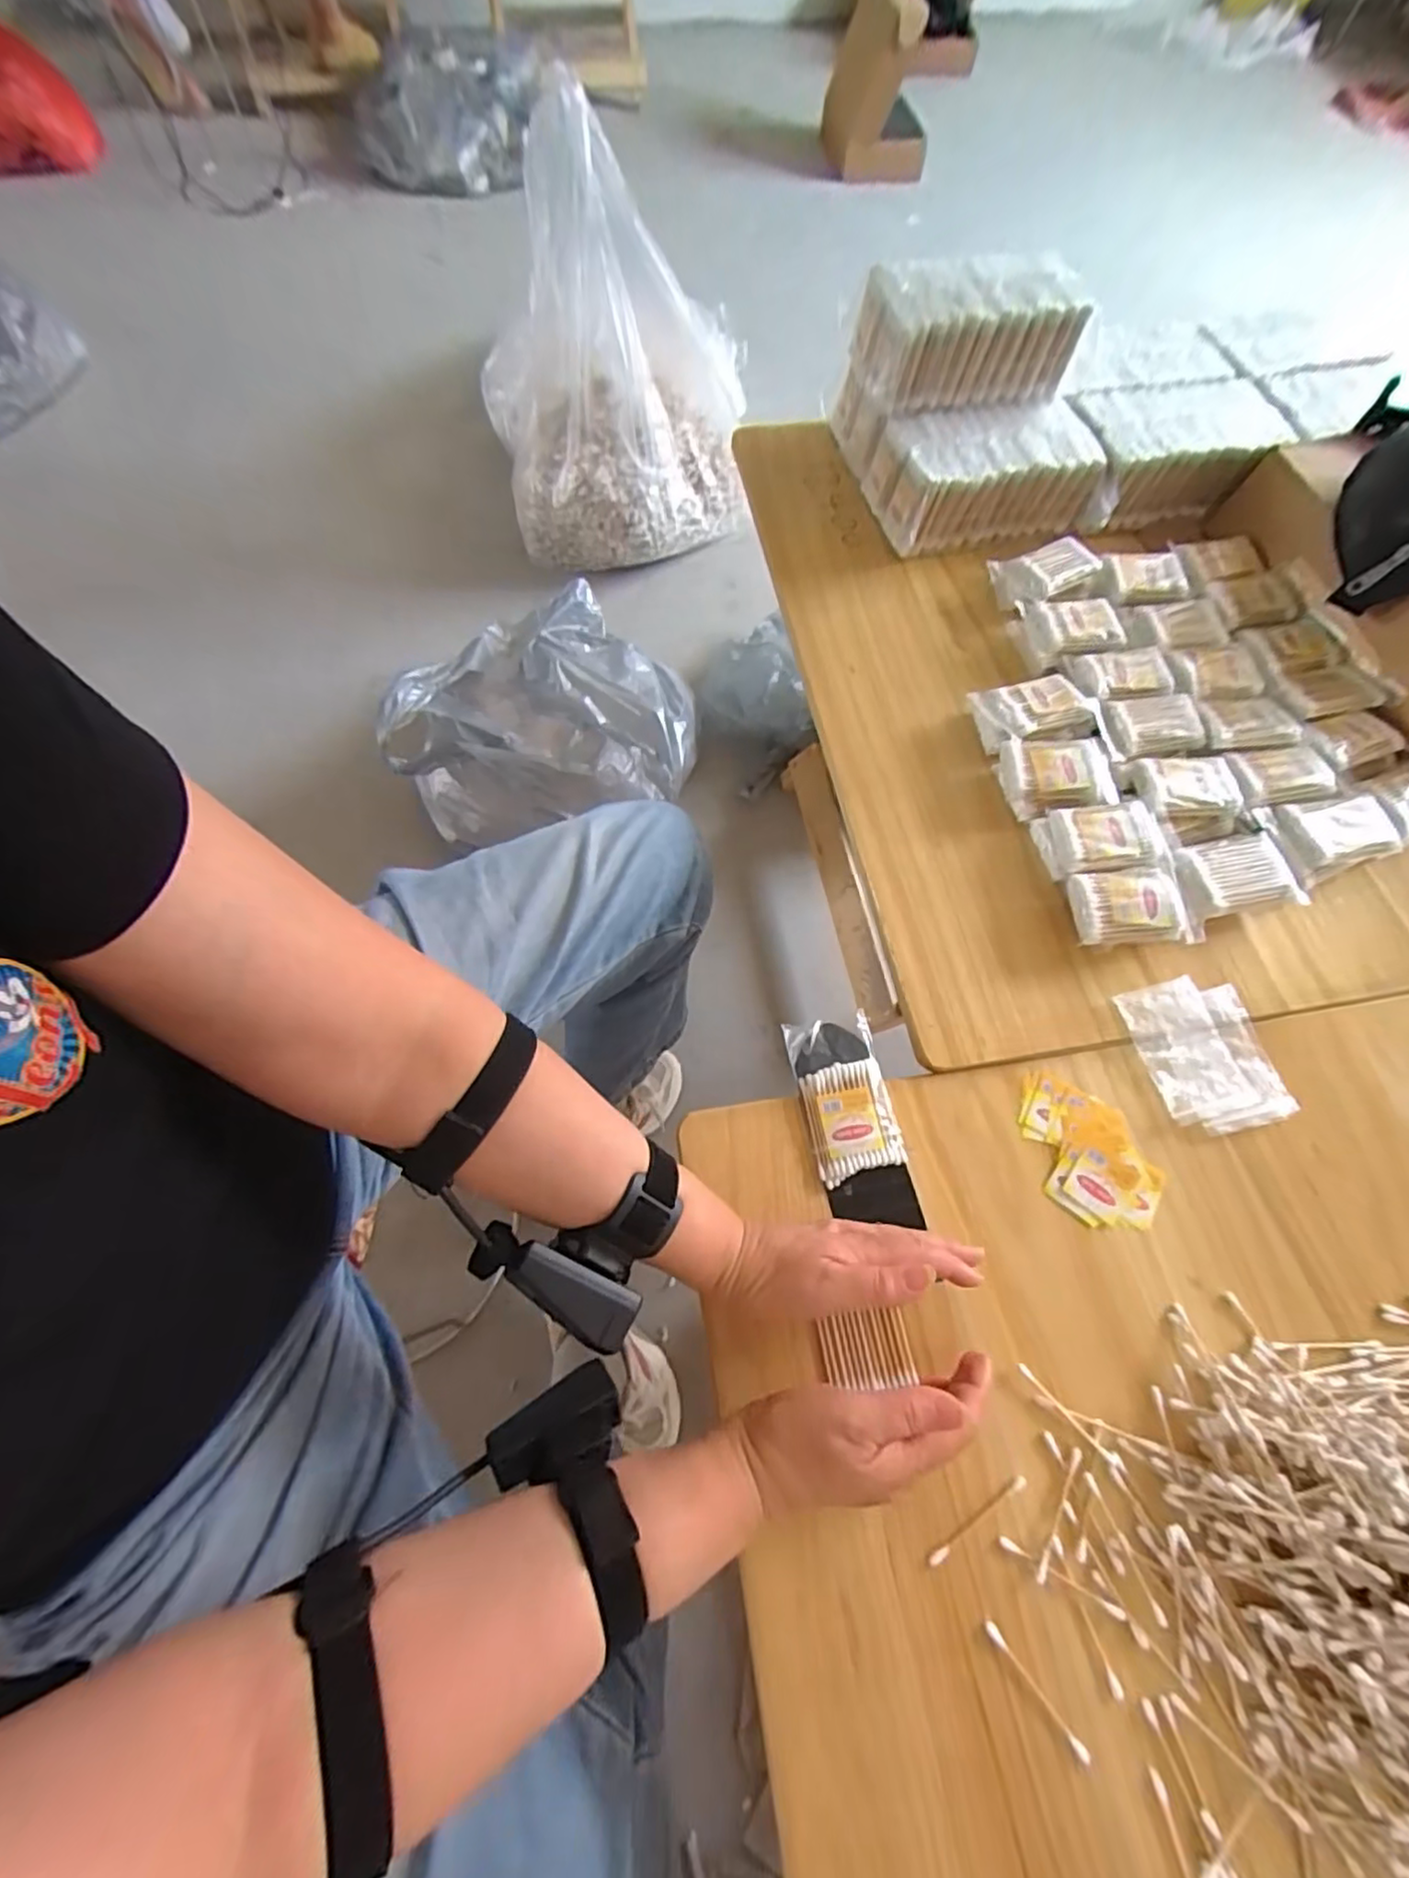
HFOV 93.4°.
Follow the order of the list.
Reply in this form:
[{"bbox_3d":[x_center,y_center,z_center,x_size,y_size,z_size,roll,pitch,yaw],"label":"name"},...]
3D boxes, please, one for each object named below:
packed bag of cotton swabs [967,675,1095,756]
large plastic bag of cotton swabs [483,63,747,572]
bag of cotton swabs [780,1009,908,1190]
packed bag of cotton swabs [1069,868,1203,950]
[{"bbox_3d":[0.298,-0.203,0.606,0.100,0.037,0.073,-15,68,-7],"label":"packed bag of cotton swabs"},{"bbox_3d":[-0.161,-1.055,1.207,0.487,0.541,0.401,-13,68,-7],"label":"large plastic bag of cotton swabs"},{"bbox_3d":[0.102,0.112,0.483,0.063,0.014,0.111,-11,67,-5],"label":"bag of cotton swabs"},{"bbox_3d":[0.338,-0.022,0.529,0.099,0.038,0.061,-5,67,-3],"label":"packed bag of cotton swabs"}]

